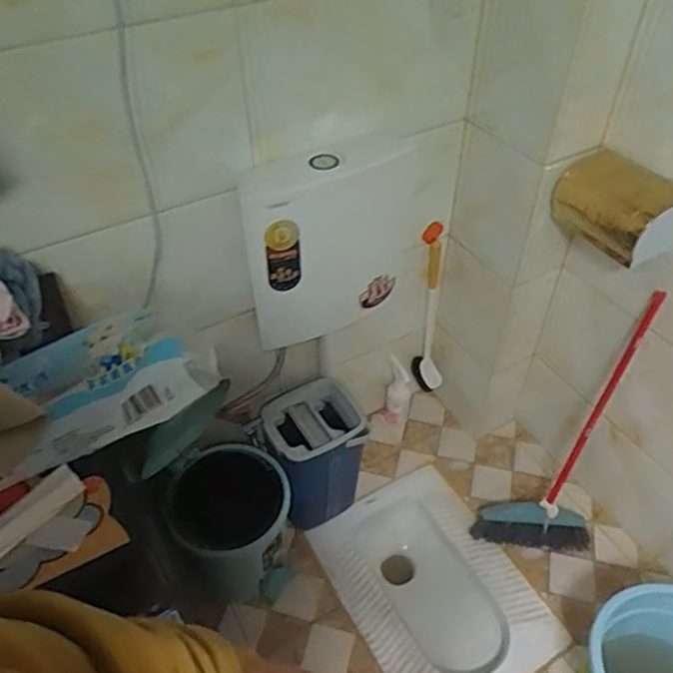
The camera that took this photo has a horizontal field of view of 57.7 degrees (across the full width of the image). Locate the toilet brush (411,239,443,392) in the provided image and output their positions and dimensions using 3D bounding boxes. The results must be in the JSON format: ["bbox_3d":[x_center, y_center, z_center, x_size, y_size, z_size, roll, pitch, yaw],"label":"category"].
[{"bbox_3d":[0.263,-0.025,1.654,0.086,0.480,0.119,8,46,8],"label":"toilet brush"}]

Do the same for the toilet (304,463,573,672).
[{"bbox_3d":[0.229,0.660,1.566,0.412,0.177,0.569,-22,49,-19],"label":"toilet"}]

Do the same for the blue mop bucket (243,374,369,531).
[{"bbox_3d":[-0.059,0.322,1.540,0.227,0.385,0.230,-22,49,-20],"label":"blue mop bucket"}]

